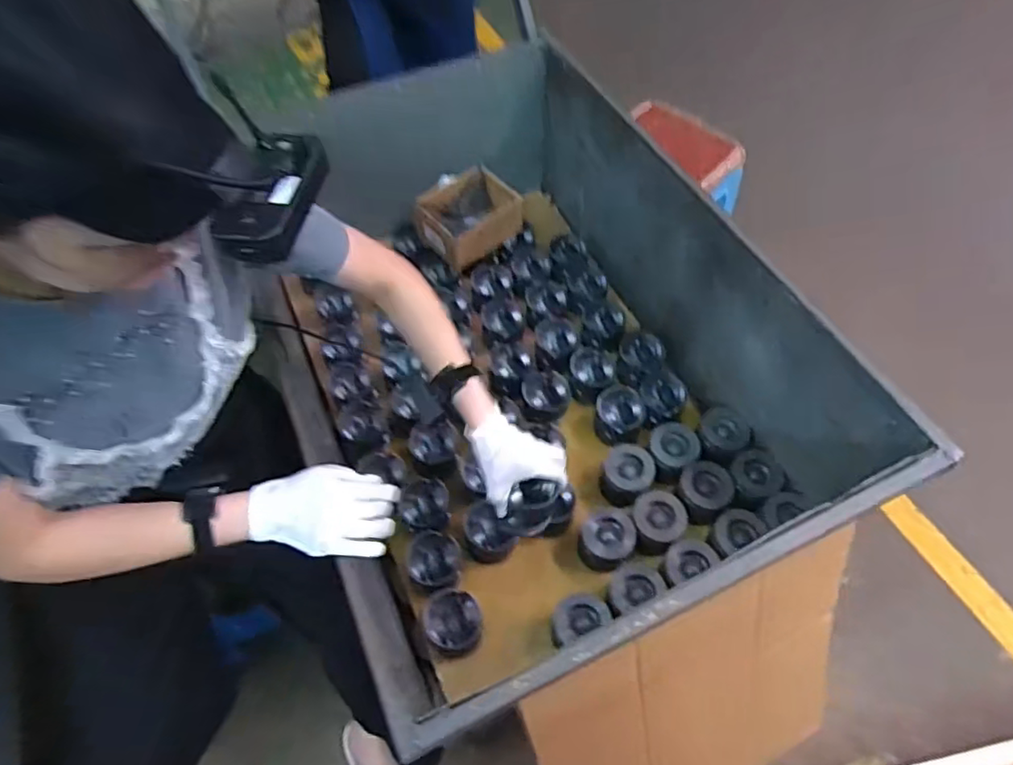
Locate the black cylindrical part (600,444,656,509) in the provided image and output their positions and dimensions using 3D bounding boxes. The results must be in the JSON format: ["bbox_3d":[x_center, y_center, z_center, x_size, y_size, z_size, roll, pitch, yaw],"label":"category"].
[{"bbox_3d":[0.223,0.174,1.149,0.086,0.090,0.086,0,57,1],"label":"black cylindrical part"}]

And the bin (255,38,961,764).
[{"bbox_3d":[-0.019,-0.085,1.187,0.785,0.468,1.195,-22,59,-13],"label":"bin"}]

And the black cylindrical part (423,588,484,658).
[{"bbox_3d":[-0.083,0.396,1.017,0.090,0.110,0.085,7,57,5],"label":"black cylindrical part"}]

